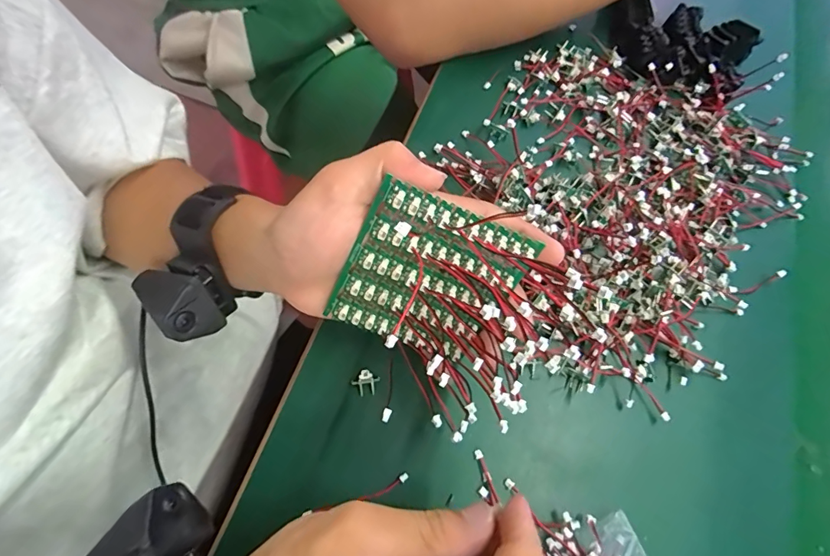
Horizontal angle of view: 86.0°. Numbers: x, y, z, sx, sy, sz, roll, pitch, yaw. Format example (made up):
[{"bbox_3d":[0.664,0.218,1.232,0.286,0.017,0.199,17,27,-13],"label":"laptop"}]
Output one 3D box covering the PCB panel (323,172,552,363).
[{"bbox_3d":[0.006,0.003,0.224,0.078,0.083,0.006,23,32,-13],"label":"PCB panel"}]

